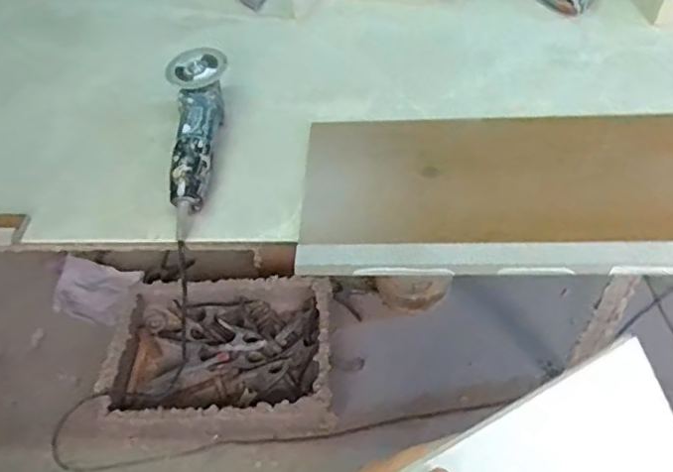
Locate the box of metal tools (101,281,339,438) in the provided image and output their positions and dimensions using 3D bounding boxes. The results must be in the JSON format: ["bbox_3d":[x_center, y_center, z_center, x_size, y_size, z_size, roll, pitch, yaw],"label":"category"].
[{"bbox_3d":[-0.319,0.325,1.622,0.610,0.141,0.431,0,51,5],"label":"box of metal tools"}]

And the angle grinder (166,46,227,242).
[{"bbox_3d":[-0.215,-0.155,0.879,0.085,0.077,0.324,-1,70,4],"label":"angle grinder"}]

